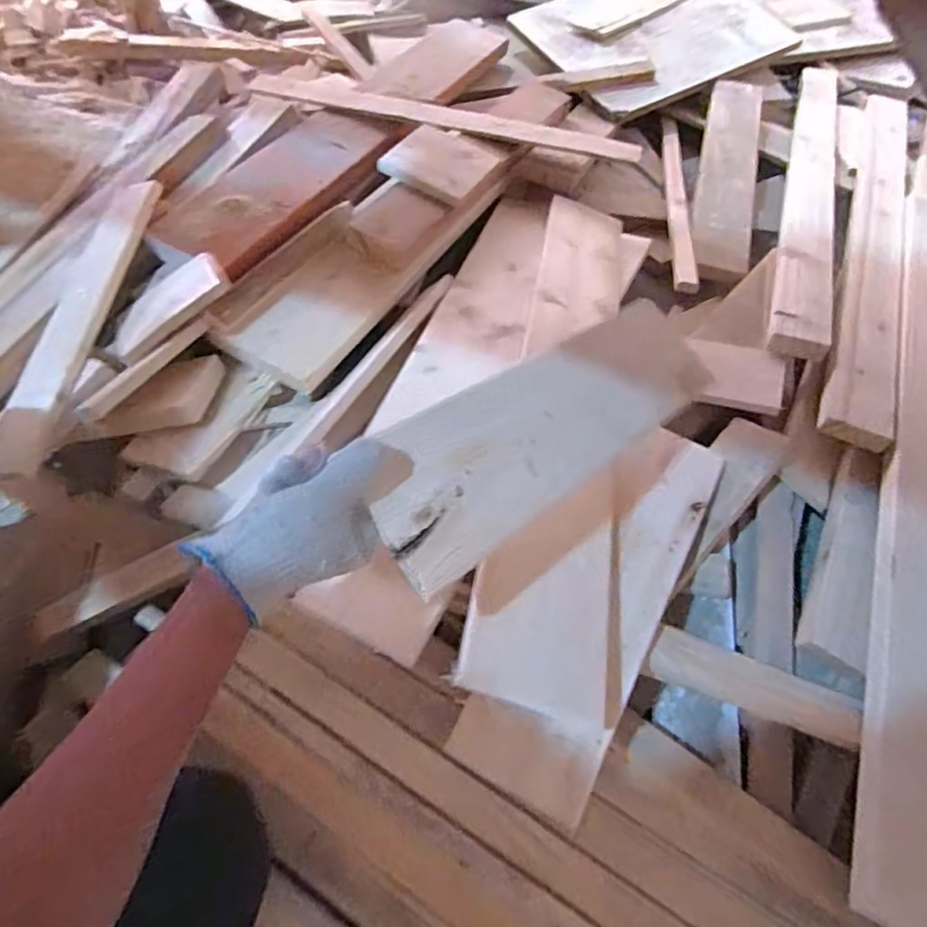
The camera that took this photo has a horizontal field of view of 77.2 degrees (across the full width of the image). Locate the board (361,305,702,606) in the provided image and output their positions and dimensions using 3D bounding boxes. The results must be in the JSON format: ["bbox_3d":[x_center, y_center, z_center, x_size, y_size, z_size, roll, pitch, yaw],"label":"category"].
[{"bbox_3d":[0.092,-0.043,0.522,0.423,0.013,0.121,-31,84,-34],"label":"board"}]

